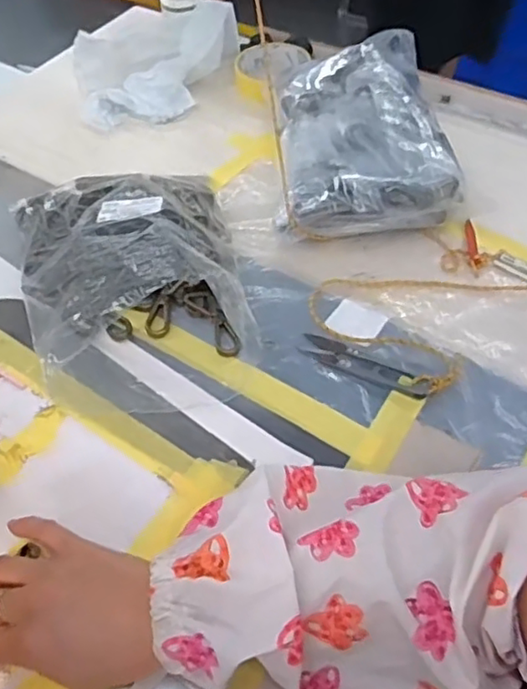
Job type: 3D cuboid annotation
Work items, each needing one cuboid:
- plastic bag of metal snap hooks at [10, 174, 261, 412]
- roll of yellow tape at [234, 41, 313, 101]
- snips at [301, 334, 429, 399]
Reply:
[{"bbox_3d":[-0.109,-0.063,0.503,0.171,0.049,0.250,-13,54,-6],"label":"plastic bag of metal snap hooks"},{"bbox_3d":[0.006,-0.313,0.723,0.078,0.028,0.080,-2,54,2],"label":"roll of yellow tape"},{"bbox_3d":[0.075,0.014,0.470,0.098,0.013,0.022,21,58,18],"label":"snips"}]

